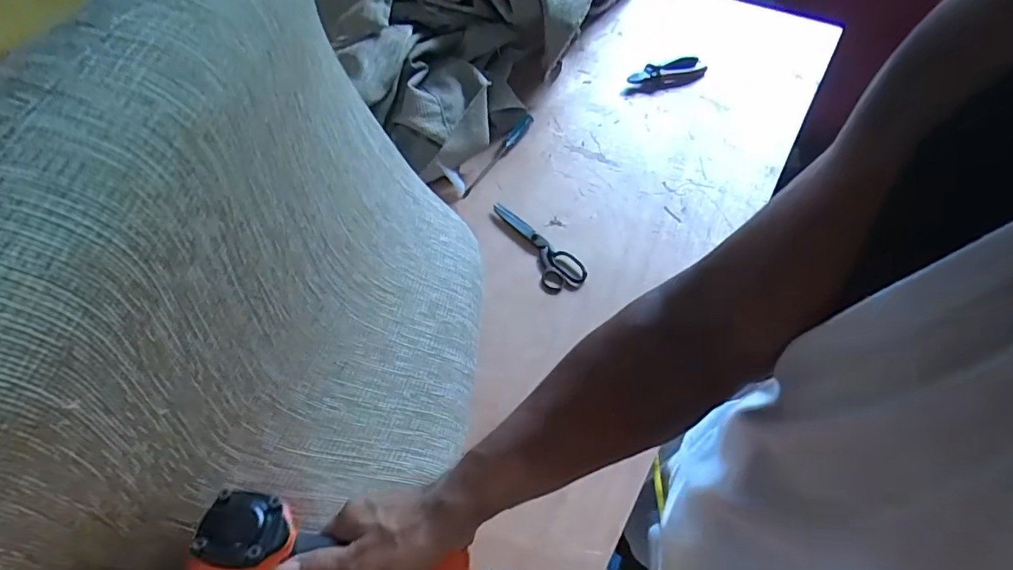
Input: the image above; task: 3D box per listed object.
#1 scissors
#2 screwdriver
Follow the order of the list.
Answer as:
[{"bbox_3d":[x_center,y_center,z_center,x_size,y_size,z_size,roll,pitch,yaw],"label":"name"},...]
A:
[{"bbox_3d":[0.046,-0.067,0.806,0.066,0.007,0.188,-28,60,-17],"label":"scissors"},{"bbox_3d":[-0.011,-0.226,0.907,0.018,0.023,0.212,28,60,18],"label":"screwdriver"}]

